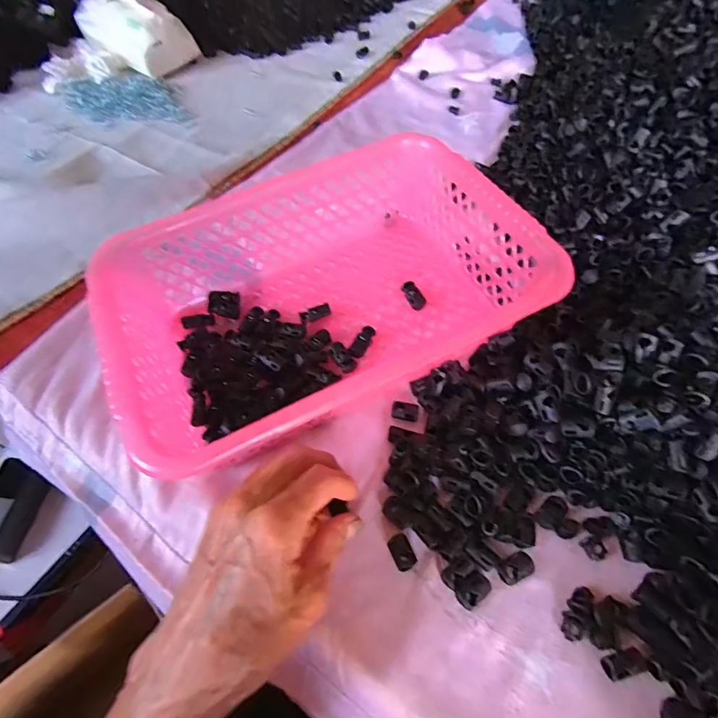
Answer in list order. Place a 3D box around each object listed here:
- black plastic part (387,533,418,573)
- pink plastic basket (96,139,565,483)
[{"bbox_3d":[0.026,0.117,0.277,0.014,0.007,0.019,-23,57,-11],"label":"black plastic part"},{"bbox_3d":[-0.028,-0.051,0.355,0.299,0.077,0.210,-26,58,-13],"label":"pink plastic basket"}]

